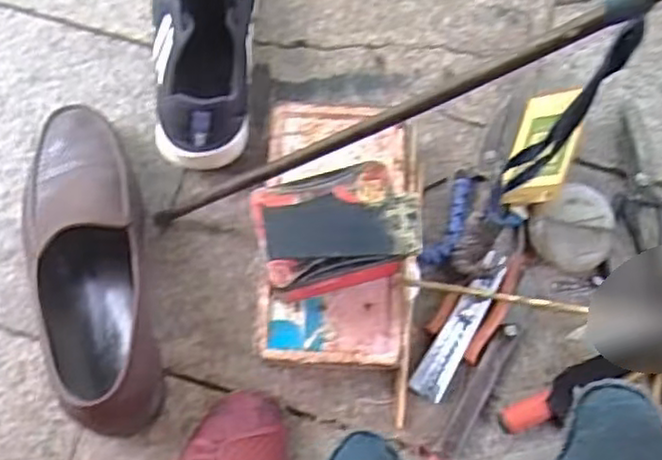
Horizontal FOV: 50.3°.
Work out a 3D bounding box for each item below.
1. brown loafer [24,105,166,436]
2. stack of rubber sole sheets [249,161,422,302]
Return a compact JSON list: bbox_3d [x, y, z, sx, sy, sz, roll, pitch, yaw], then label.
[{"bbox_3d":[-0.205,0.031,0.594,0.096,0.081,0.290,-13,75,-5],"label":"brown loafer"},{"bbox_3d":[0.005,0.001,0.559,0.125,0.067,0.086,-13,70,-7],"label":"stack of rubber sole sheets"}]

